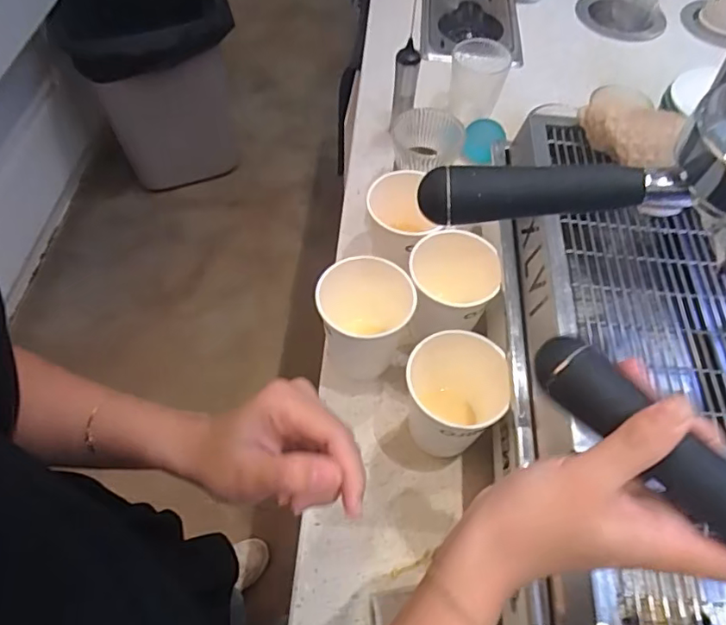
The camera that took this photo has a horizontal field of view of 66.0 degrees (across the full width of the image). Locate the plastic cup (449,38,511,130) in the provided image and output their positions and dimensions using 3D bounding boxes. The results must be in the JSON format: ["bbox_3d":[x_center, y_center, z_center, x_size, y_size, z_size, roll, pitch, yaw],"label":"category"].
[{"bbox_3d":[0.161,-0.326,0.795,0.075,0.092,0.070,11,57,6],"label":"plastic cup"}]

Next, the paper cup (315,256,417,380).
[{"bbox_3d":[0.001,0.016,0.545,0.087,0.119,0.092,1,56,-1],"label":"paper cup"}]

